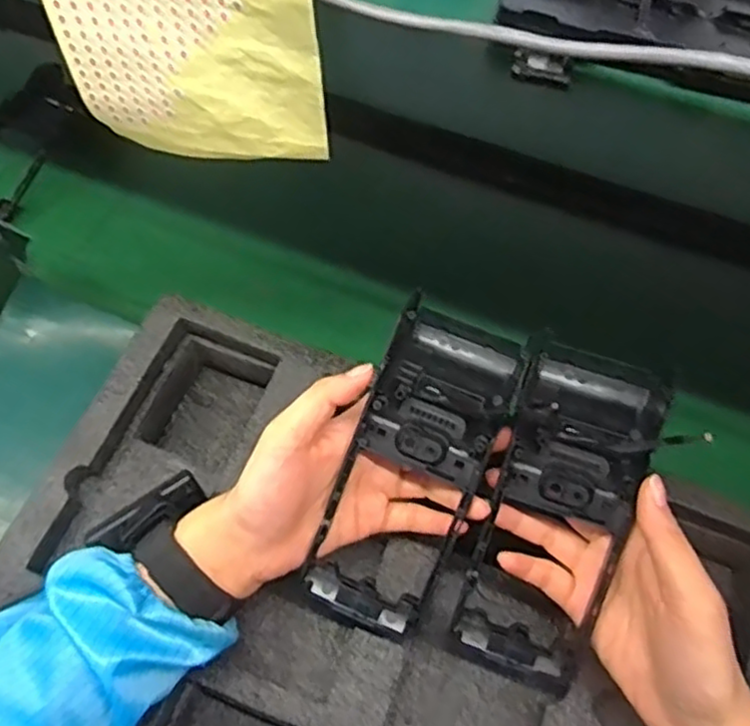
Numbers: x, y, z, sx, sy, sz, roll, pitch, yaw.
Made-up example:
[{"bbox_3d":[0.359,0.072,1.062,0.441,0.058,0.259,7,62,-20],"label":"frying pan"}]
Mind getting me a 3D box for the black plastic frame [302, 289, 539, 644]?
[{"bbox_3d":[0.023,0.059,0.395,0.073,0.040,0.182,22,83,10],"label":"black plastic frame"}]

